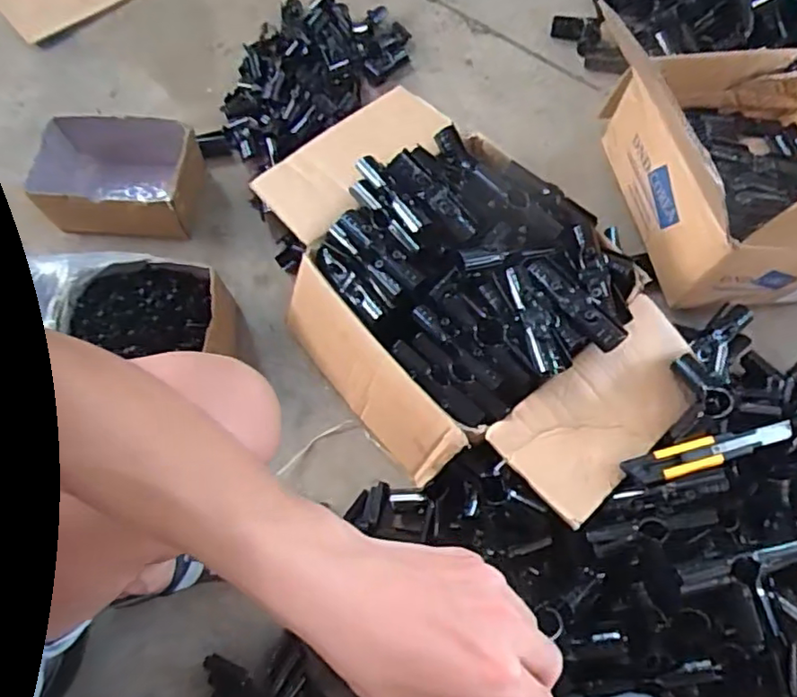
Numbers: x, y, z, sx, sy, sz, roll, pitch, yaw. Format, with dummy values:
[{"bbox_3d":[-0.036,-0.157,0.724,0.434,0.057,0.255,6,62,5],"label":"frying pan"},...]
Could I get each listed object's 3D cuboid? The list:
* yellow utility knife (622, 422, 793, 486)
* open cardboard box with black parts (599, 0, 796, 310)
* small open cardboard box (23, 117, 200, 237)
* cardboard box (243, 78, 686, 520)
[{"bbox_3d":[0.338,0.113,0.662,0.191,0.015,0.032,-13,69,-4],"label":"yellow utility knife"},{"bbox_3d":[0.519,-0.261,0.789,0.456,0.253,0.350,-3,68,-1],"label":"open cardboard box with black parts"},{"bbox_3d":[-0.407,-0.248,0.885,0.220,0.094,0.153,5,69,2],"label":"small open cardboard box"},{"bbox_3d":[0.069,-0.064,0.755,0.336,0.169,0.546,-37,73,-13],"label":"cardboard box"}]

